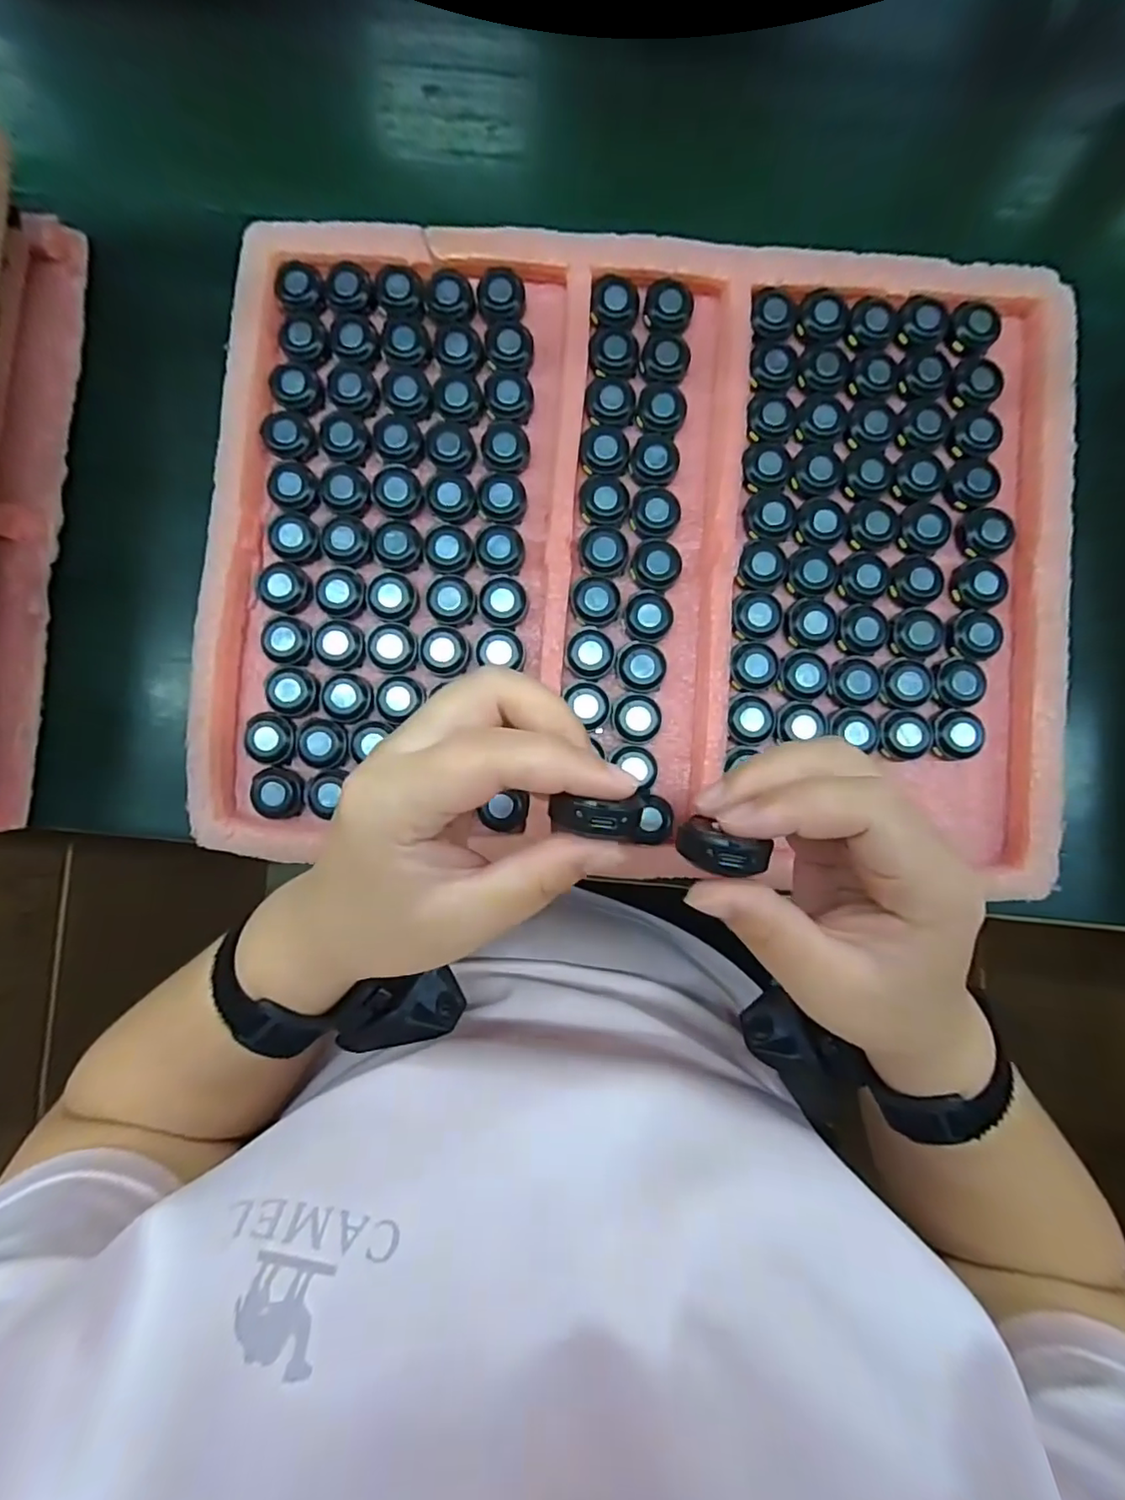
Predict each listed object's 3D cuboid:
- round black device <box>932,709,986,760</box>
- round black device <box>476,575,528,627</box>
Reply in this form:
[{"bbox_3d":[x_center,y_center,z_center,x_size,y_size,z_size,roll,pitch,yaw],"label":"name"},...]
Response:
[{"bbox_3d":[0.231,-0.010,0.336,0.029,0.013,0.025,-33,86,-4],"label":"round black device"},{"bbox_3d":[-0.036,-0.088,0.344,0.029,0.011,0.029,0,84,-1],"label":"round black device"}]

